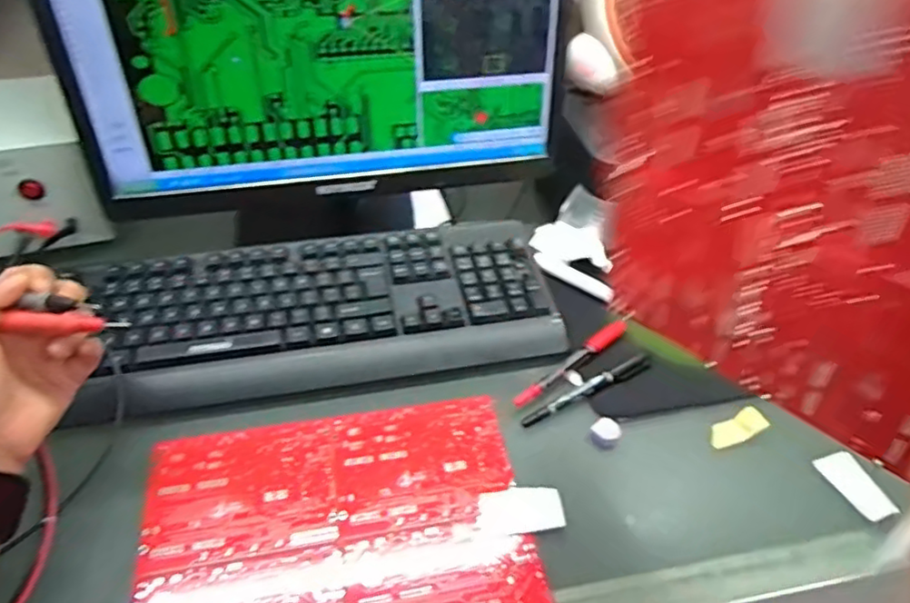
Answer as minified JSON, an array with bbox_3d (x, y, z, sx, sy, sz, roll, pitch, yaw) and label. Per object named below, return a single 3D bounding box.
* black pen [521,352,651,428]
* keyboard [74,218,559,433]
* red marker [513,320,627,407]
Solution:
[{"bbox_3d":[0.114,0.072,0.539,0.132,0.011,0.012,-20,48,-22],"label":"black pen"},{"bbox_3d":[-0.114,0.009,0.565,0.410,0.045,0.155,-8,45,-12],"label":"keyboard"},{"bbox_3d":[0.105,0.052,0.562,0.142,0.011,0.015,-32,54,-31],"label":"red marker"}]

